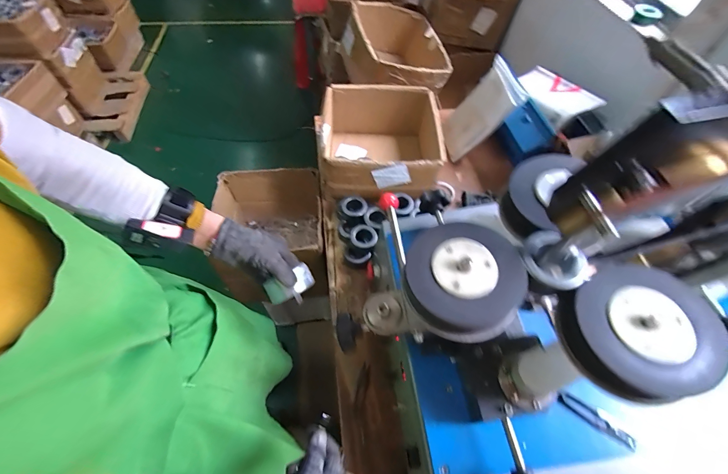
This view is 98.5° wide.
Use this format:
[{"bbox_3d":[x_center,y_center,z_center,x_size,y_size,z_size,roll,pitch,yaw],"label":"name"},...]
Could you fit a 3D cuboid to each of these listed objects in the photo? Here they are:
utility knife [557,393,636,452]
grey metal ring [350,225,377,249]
[{"bbox_3d":[0.336,0.265,0.455,0.105,0.006,0.021,34,62,17],"label":"utility knife"},{"bbox_3d":[0.000,-0.001,0.801,0.070,0.011,0.062,22,60,10],"label":"grey metal ring"}]

